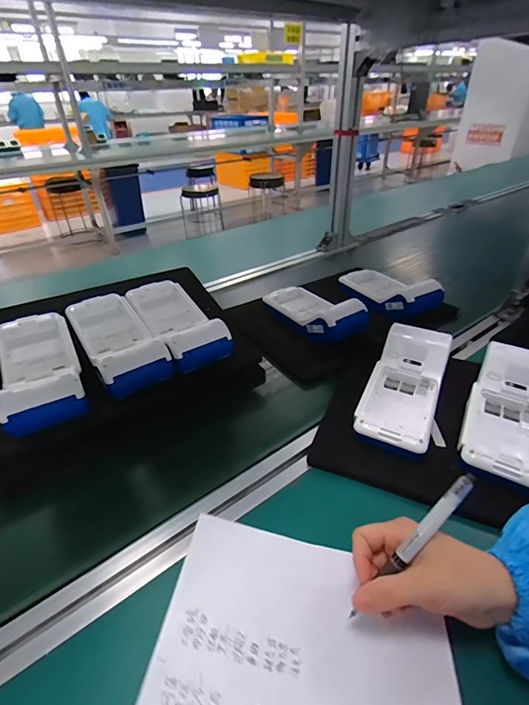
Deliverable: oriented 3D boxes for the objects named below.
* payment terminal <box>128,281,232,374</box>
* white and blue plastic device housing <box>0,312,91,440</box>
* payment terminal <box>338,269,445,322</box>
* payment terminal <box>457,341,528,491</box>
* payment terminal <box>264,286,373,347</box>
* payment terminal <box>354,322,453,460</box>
[{"bbox_3d":[-0.123,-0.046,0.512,0.080,0.036,0.193,-22,41,-26],"label":"payment terminal"},{"bbox_3d":[-0.263,0.014,0.428,0.079,0.033,0.194,-20,40,-24],"label":"white and blue plastic device housing"},{"bbox_3d":[0.224,-0.123,0.679,0.092,0.053,0.194,-17,39,-21],"label":"payment terminal"},{"bbox_3d":[0.274,0.062,0.403,0.081,0.050,0.177,19,41,26],"label":"payment terminal"},{"bbox_3d":[0.082,-0.076,0.621,0.096,0.057,0.194,-26,42,-29],"label":"payment terminal"},{"bbox_3d":[0.168,0.035,0.442,0.080,0.050,0.176,16,39,22],"label":"payment terminal"}]

